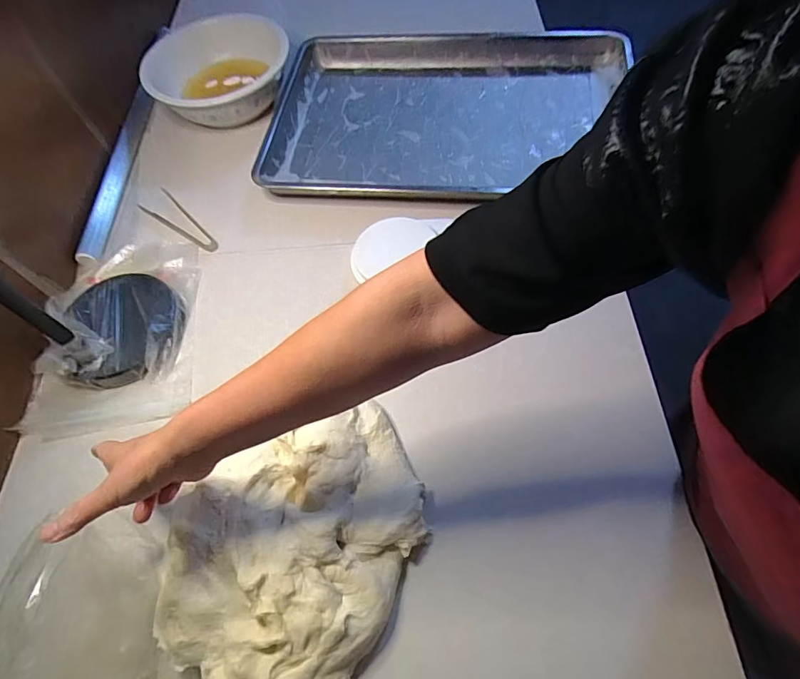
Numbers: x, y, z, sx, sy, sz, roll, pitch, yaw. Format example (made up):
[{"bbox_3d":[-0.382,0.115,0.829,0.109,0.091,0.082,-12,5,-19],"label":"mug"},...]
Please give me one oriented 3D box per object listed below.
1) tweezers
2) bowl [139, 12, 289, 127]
[{"bbox_3d":[-0.359,-0.192,0.745,0.177,0.007,0.051,39,71,20],"label":"tweezers"},{"bbox_3d":[-0.326,-0.476,0.841,0.240,0.087,0.237,-1,62,3],"label":"bowl"}]

